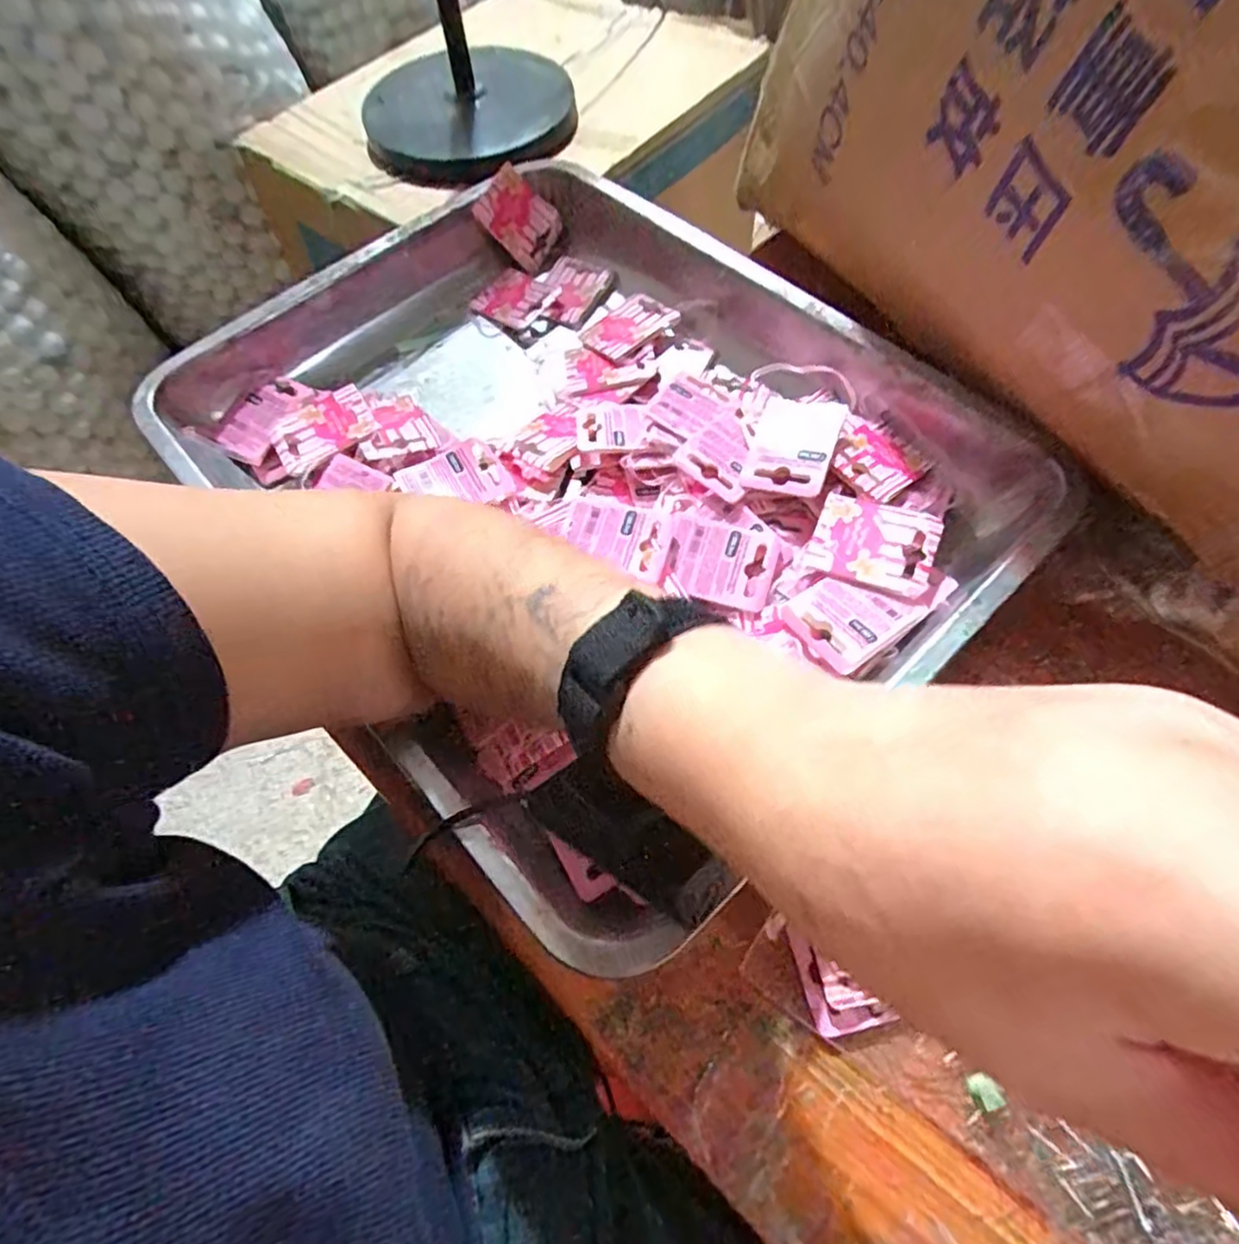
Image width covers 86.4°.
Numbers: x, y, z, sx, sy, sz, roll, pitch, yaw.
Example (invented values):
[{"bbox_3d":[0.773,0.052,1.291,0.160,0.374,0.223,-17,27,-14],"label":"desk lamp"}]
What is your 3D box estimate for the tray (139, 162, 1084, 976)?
[{"bbox_3d":[-0.029,-0.095,0.382,0.339,0.049,0.439,-40,67,-17],"label":"tray"}]

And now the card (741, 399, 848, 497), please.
[{"bbox_3d":[0.095,-0.099,0.370,0.051,0.006,0.059,16,73,21],"label":"card"}]

